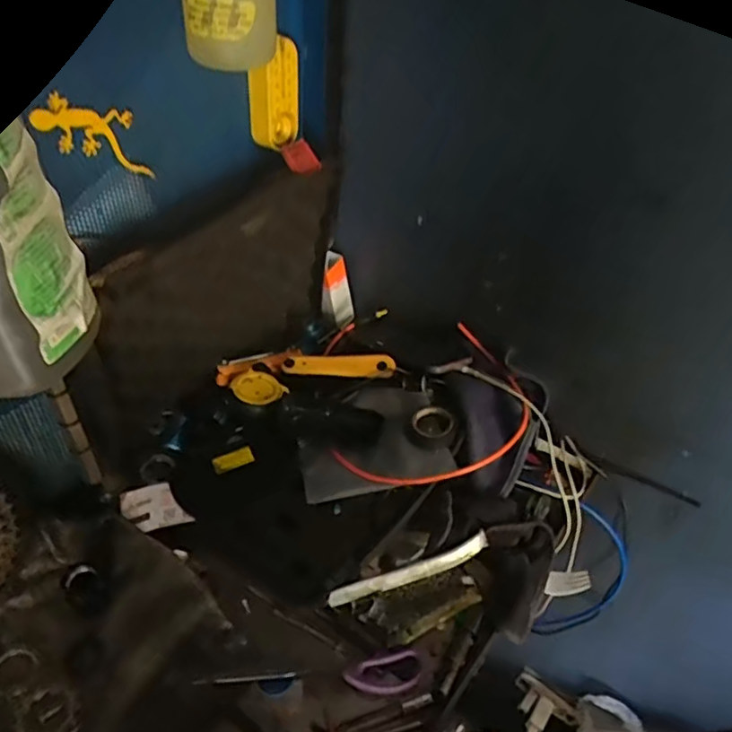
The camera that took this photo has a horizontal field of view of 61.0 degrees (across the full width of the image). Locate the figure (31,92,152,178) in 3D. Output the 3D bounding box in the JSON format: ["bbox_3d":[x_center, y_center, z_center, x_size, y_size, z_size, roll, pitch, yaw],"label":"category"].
[{"bbox_3d":[-0.216,-0.189,0.503,0.011,0.044,0.106,33,18,26],"label":"figure"}]

